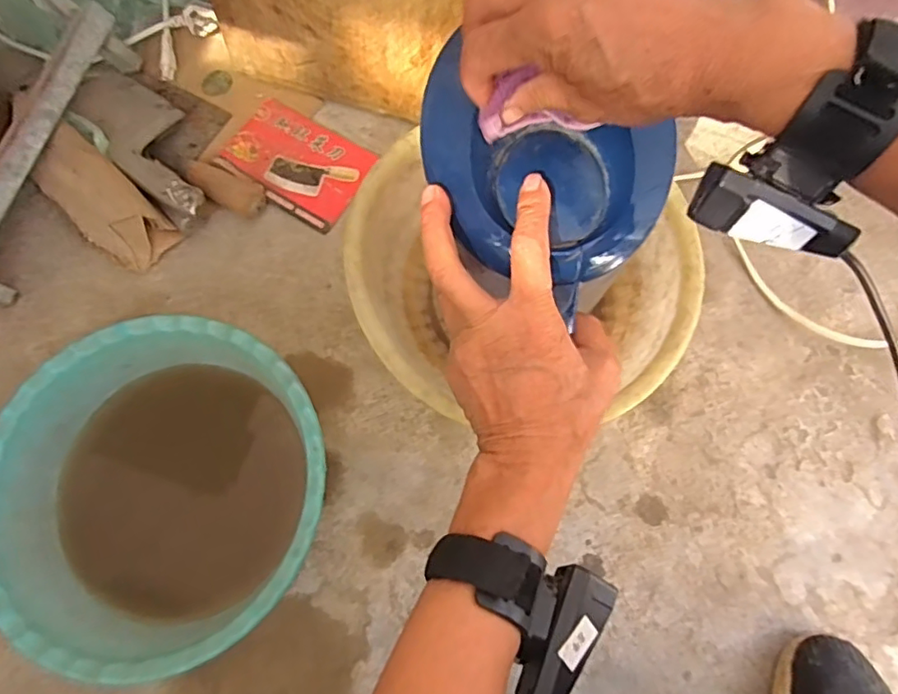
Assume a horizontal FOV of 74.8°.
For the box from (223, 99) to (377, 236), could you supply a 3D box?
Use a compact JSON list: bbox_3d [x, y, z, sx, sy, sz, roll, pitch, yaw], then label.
[{"bbox_3d":[-0.162,-0.197,0.624,0.147,0.006,0.105,30,78,9],"label":"box"}]

